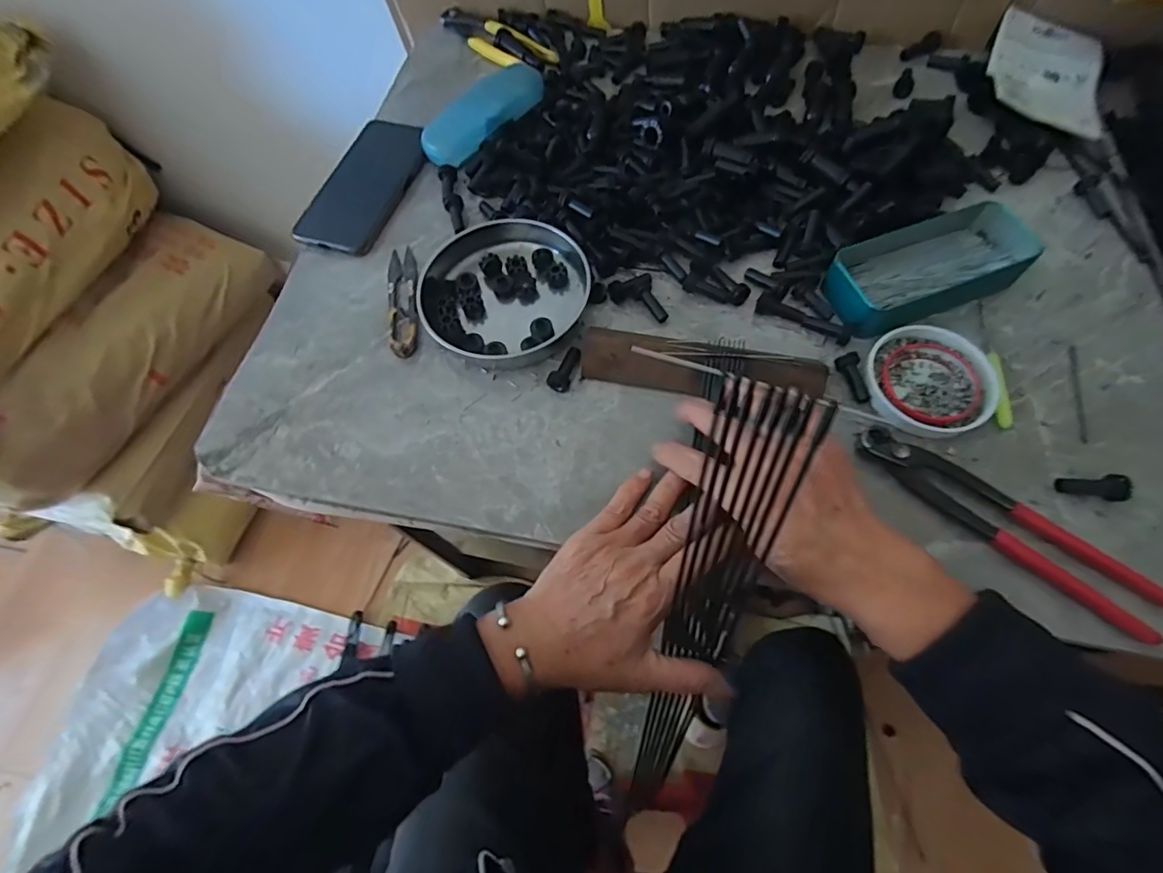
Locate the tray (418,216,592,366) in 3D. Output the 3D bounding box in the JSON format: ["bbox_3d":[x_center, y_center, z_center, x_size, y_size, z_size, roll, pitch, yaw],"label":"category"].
[{"bbox_3d":[-0.063,-0.125,0.440,0.137,0.021,0.137,-1,66,3],"label":"tray"}]

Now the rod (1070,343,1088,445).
[{"bbox_3d":[0.372,-0.033,0.392,0.006,0.004,0.085,13,68,9],"label":"rod"}]

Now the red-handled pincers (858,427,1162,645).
[{"bbox_3d":[0.275,0.057,0.345,0.194,0.016,0.041,34,72,16],"label":"red-handled pincers"}]

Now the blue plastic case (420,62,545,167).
[{"bbox_3d":[-0.096,-0.330,0.530,0.045,0.027,0.155,35,72,17],"label":"blue plastic case"}]

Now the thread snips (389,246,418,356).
[{"bbox_3d":[-0.155,-0.121,0.453,0.025,0.012,0.117,-12,66,-2],"label":"thread snips"}]

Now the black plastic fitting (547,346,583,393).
[{"bbox_3d":[-0.013,-0.052,0.416,0.018,0.011,0.038,16,68,10],"label":"black plastic fitting"}]

